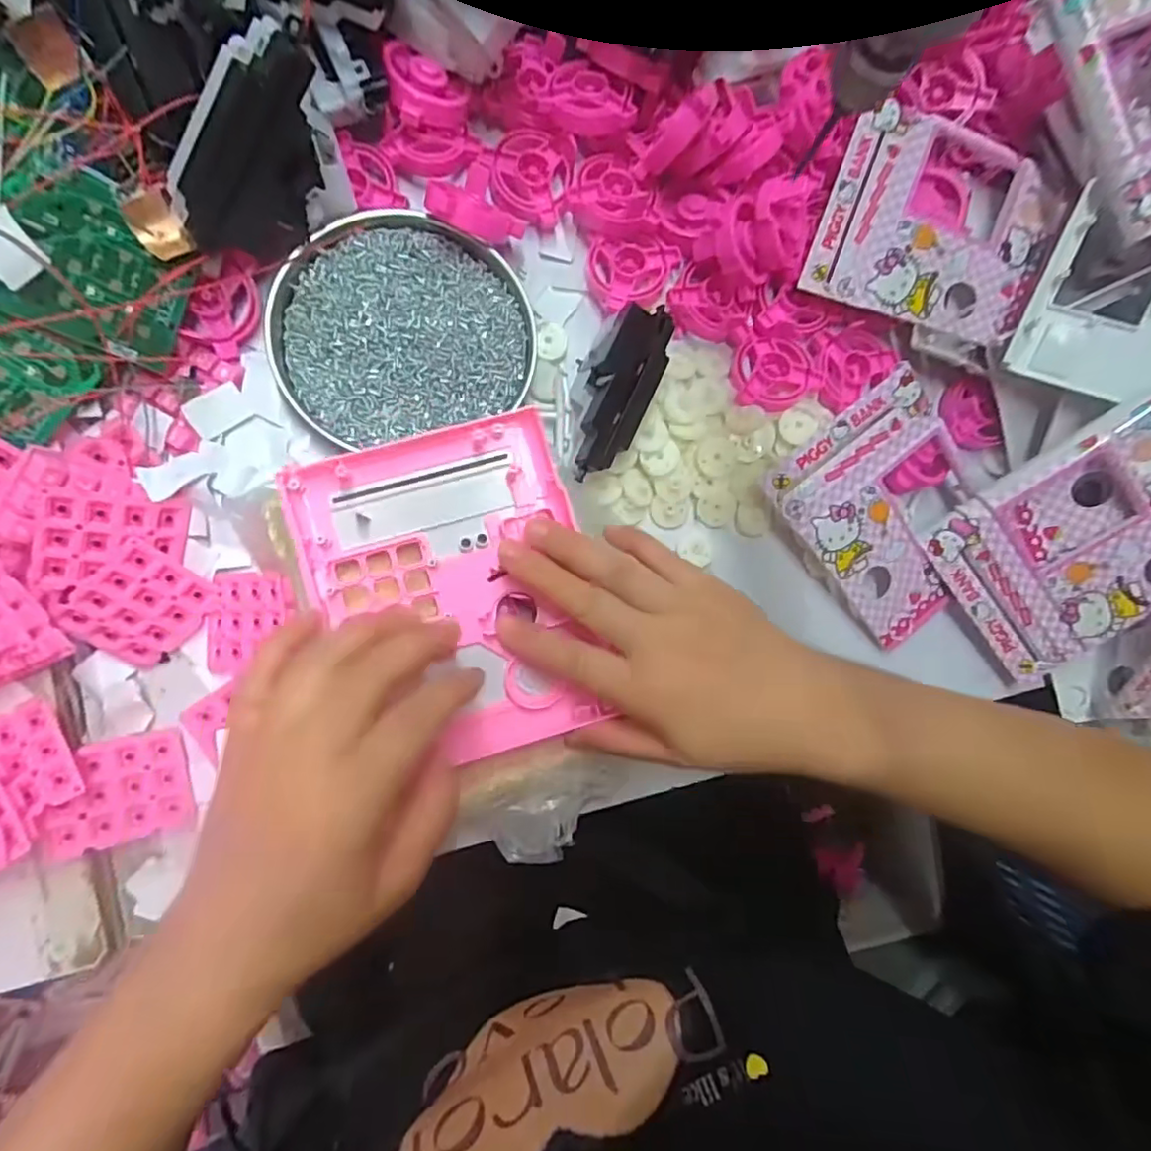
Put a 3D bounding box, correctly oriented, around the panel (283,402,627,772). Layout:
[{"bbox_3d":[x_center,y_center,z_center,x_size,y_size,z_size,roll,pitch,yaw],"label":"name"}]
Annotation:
[{"bbox_3d":[-0.060,0.010,0.308,0.129,0.018,0.161,-15,91,-10],"label":"panel"}]

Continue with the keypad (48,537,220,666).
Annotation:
[{"bbox_3d":[-0.218,0.016,0.306,0.055,0.008,0.052,-47,127,-1],"label":"keypad"}]

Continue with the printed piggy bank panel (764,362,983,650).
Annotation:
[{"bbox_3d":[0.192,-0.038,0.370,0.114,0.027,0.136,-41,95,-9],"label":"printed piggy bank panel"}]

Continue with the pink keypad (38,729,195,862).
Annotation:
[{"bbox_3d":[-0.227,0.108,0.304,0.059,0.005,0.051,-5,88,-33],"label":"pink keypad"}]

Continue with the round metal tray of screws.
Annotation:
[{"bbox_3d":[-0.095,-0.136,0.336,0.133,0.018,0.114,-16,91,-10],"label":"round metal tray of screws"}]

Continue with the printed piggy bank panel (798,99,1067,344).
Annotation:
[{"bbox_3d":[0.214,-0.203,0.361,0.135,0.009,0.110,17,94,-7],"label":"printed piggy bank panel"}]

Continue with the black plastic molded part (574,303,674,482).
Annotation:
[{"bbox_3d":[0.025,-0.101,0.344,0.037,0.025,0.100,26,84,-8],"label":"black plastic molded part"}]

